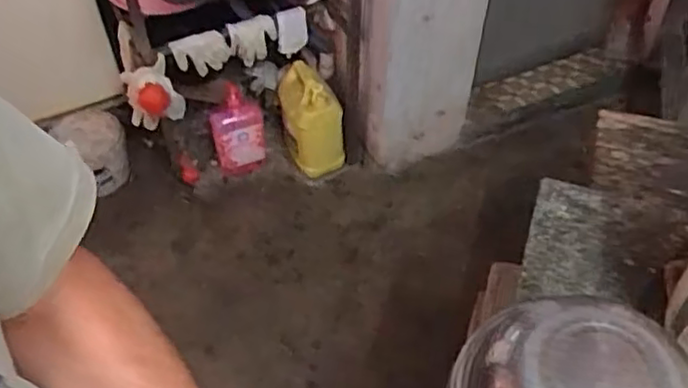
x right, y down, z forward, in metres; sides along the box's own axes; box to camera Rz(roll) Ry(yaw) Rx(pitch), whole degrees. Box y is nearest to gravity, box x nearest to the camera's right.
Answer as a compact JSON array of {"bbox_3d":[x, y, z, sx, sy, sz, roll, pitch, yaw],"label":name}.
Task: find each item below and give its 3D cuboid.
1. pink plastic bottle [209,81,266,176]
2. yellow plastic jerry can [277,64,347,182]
[{"bbox_3d":[-0.284,-0.171,1.819,0.137,0.254,0.083,-11,51,-8],"label":"pink plastic bottle"},{"bbox_3d":[-0.084,-0.177,1.804,0.162,0.309,0.129,-3,50,-2],"label":"yellow plastic jerry can"}]

